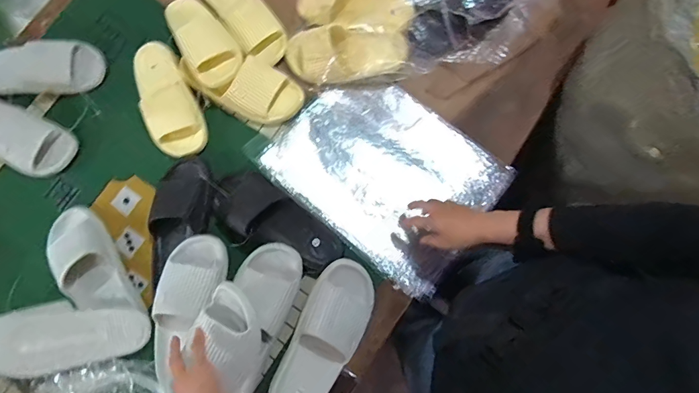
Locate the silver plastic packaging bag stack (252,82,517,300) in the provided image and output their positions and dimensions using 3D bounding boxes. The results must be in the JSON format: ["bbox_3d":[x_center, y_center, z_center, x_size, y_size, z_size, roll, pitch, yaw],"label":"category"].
[{"bbox_3d":[0.065,-0.052,0.692,0.387,0.042,0.297,38,81,8],"label":"silver plastic packaging bag stack"}]

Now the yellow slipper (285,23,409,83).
[{"bbox_3d":[-0.017,-0.278,0.716,0.239,0.084,0.091,4,78,17],"label":"yellow slipper"}]

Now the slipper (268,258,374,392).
[{"bbox_3d":[-0.039,0.239,0.622,0.106,0.069,0.272,24,80,6],"label":"slipper"}]

